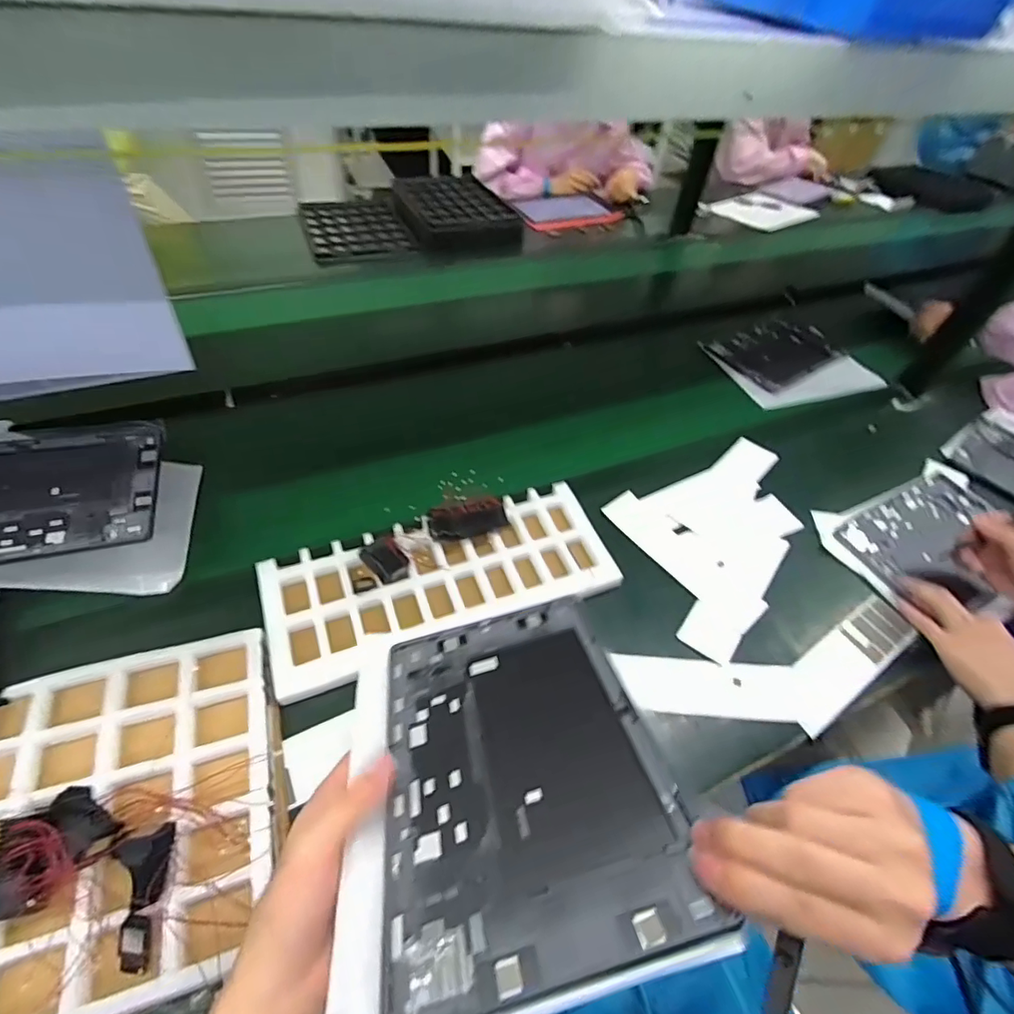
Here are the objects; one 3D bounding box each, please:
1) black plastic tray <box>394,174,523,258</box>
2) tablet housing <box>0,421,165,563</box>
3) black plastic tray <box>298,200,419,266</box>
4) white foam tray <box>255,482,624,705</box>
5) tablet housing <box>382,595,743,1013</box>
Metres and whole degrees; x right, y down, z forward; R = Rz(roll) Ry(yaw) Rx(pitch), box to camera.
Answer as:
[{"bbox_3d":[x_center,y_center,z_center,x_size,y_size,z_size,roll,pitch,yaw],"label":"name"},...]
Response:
[{"bbox_3d":[-0.138,-0.734,1.248,0.249,0.055,0.328,-14,53,-18],"label":"black plastic tray"},{"bbox_3d":[-0.491,-0.016,0.509,0.248,0.008,0.188,-8,50,-18],"label":"tablet housing"},{"bbox_3d":[-0.360,-0.662,1.199,0.229,0.018,0.319,-15,54,-18],"label":"black plastic tray"},{"bbox_3d":[-0.068,0.081,0.569,0.369,0.033,0.149,-15,53,-18],"label":"white foam tray"},{"bbox_3d":[0.005,0.155,0.335,0.164,0.005,0.251,-15,27,-5],"label":"tablet housing"}]

